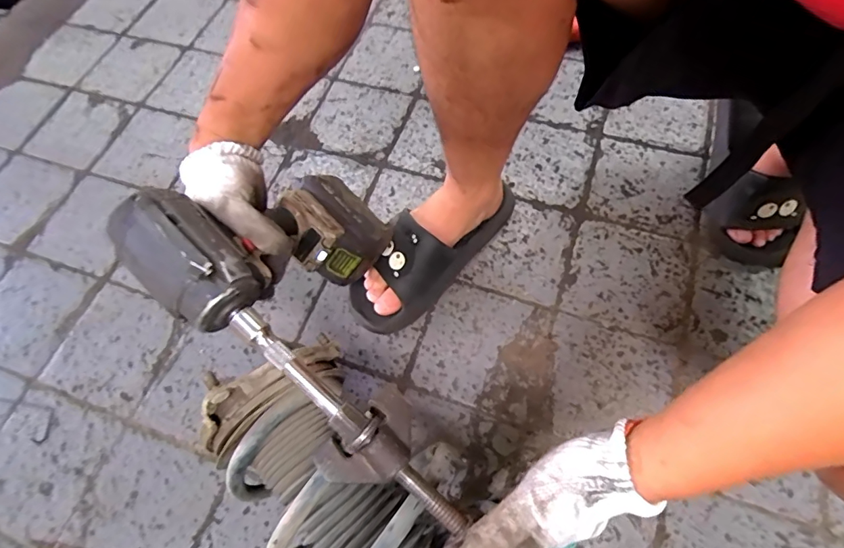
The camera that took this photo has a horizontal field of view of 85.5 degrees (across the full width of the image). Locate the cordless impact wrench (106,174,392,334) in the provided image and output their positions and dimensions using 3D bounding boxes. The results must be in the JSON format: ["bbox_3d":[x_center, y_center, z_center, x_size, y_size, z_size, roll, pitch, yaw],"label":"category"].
[{"bbox_3d":[-0.136,-0.032,0.443,0.106,0.257,0.085,33,111,16],"label":"cordless impact wrench"}]

